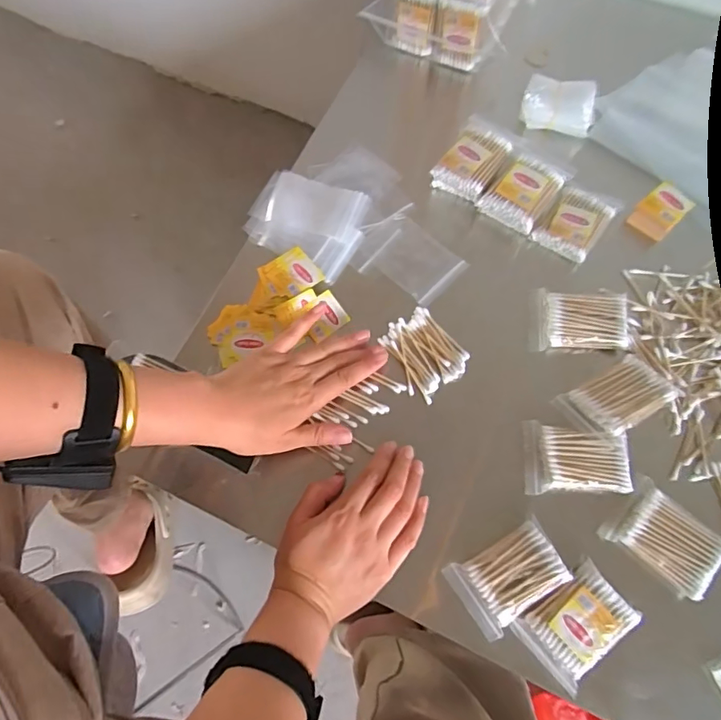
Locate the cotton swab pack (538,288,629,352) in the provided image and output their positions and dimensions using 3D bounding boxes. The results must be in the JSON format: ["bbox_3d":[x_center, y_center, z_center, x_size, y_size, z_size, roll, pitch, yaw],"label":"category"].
[{"bbox_3d":[0.216,-0.039,0.482,0.081,0.014,0.056,3,71,2],"label":"cotton swab pack"}]

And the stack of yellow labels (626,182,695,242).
[{"bbox_3d":[0.311,-0.153,0.514,0.041,0.025,0.049,42,77,14],"label":"stack of yellow labels"}]

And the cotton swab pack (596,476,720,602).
[{"bbox_3d":[0.259,0.153,0.417,0.065,0.016,0.083,-41,75,-12],"label":"cotton swab pack"}]

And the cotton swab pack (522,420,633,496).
[{"bbox_3d":[0.193,0.089,0.444,0.084,0.025,0.061,4,71,3],"label":"cotton swab pack"}]

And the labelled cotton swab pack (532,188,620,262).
[{"bbox_3d":[0.225,-0.143,0.523,0.058,0.028,0.080,35,75,12],"label":"labelled cotton swab pack"}]

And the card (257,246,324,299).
[{"bbox_3d":[-0.074,-0.088,0.514,0.056,0.007,0.048,-32,73,-9],"label":"card"}]

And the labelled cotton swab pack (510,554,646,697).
[{"bbox_3d":[0.177,0.215,0.405,0.083,0.018,0.061,-39,74,-11],"label":"labelled cotton swab pack"}]

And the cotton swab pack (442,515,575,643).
[{"bbox_3d":[0.125,0.181,0.417,0.089,0.019,0.061,-33,73,-10],"label":"cotton swab pack"}]

